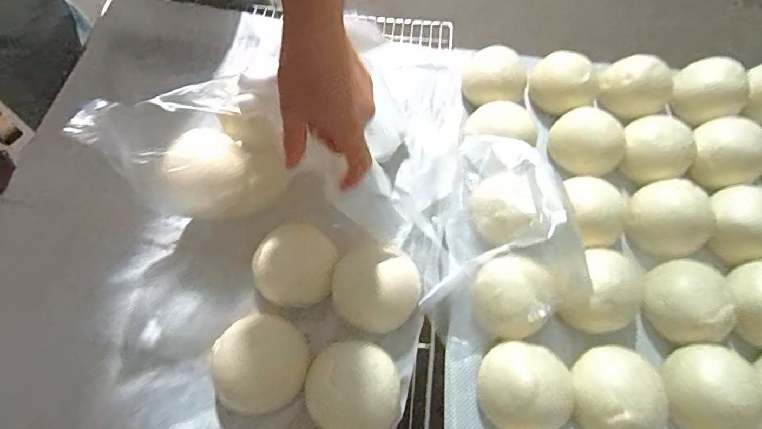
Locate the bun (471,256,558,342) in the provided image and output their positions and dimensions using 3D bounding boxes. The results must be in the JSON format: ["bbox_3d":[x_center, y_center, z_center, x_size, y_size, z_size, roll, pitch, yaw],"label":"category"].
[{"bbox_3d":[0.127,0.081,0.416,0.067,0.041,0.070,1,65,-2],"label":"bun"}]

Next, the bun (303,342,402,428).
[{"bbox_3d":[-0.026,0.157,0.378,0.083,0.043,0.077,1,65,-2],"label":"bun"}]

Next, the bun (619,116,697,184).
[{"bbox_3d":[0.334,-0.079,0.516,0.071,0.054,0.078,1,65,-2],"label":"bun"}]

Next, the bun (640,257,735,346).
[{"bbox_3d":[0.313,0.084,0.438,0.071,0.050,0.073,37,69,14],"label":"bun"}]

